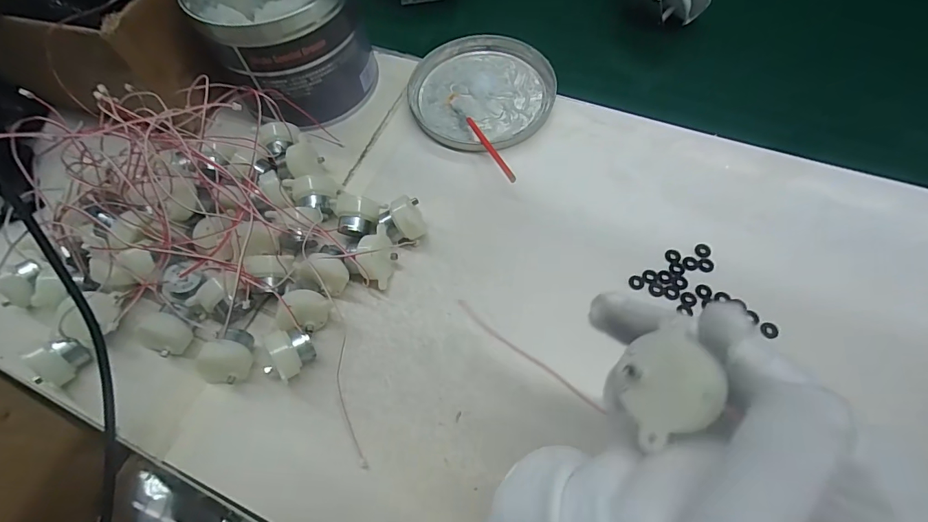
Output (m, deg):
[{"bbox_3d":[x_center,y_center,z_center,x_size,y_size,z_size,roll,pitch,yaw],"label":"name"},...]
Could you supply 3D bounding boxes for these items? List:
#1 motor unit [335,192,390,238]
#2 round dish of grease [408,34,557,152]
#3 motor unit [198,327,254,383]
[{"bbox_3d":[-0.077,-0.032,0.324,0.035,0.025,0.029,1,63,4],"label":"motor unit"},{"bbox_3d":[0.015,-0.156,0.390,0.129,0.015,0.130,-1,63,3],"label":"round dish of grease"},{"bbox_3d":[-0.153,0.062,0.281,0.022,0.032,0.034,8,63,7],"label":"motor unit"}]

